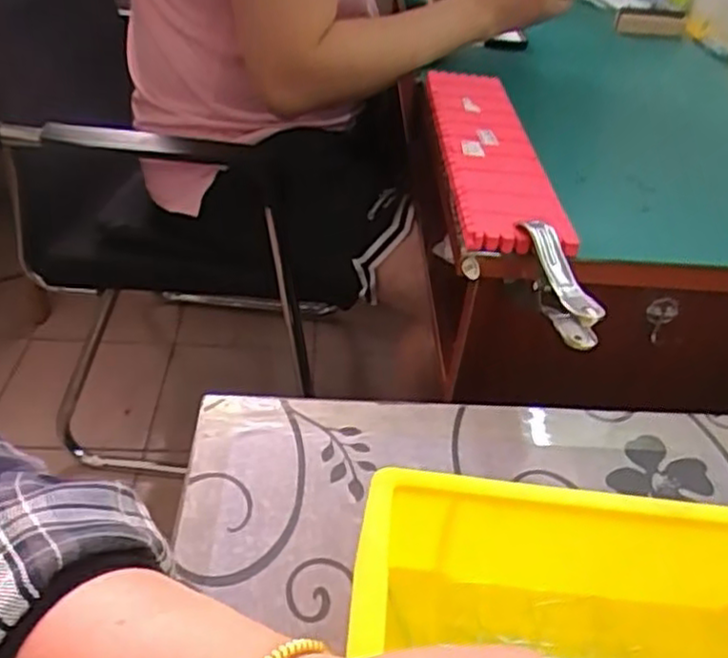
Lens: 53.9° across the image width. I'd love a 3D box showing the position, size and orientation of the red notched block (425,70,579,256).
[{"bbox_3d":[0.111,-0.164,0.643,0.086,0.020,0.329,1,36,-2],"label":"red notched block"}]

